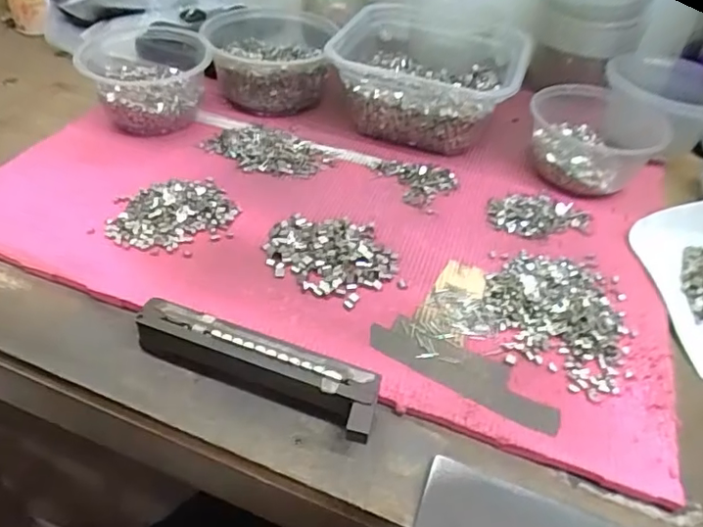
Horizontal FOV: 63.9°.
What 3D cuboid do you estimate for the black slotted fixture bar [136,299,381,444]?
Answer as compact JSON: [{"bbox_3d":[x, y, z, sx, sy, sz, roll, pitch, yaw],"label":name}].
[{"bbox_3d":[-0.057,0.062,0.330,0.149,0.028,0.034,19,49,12],"label":"black slotted fixture bar"}]

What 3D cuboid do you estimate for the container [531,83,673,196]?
[{"bbox_3d":[0.220,-0.117,0.515,0.109,0.050,0.125,31,52,22],"label":"container"}]

